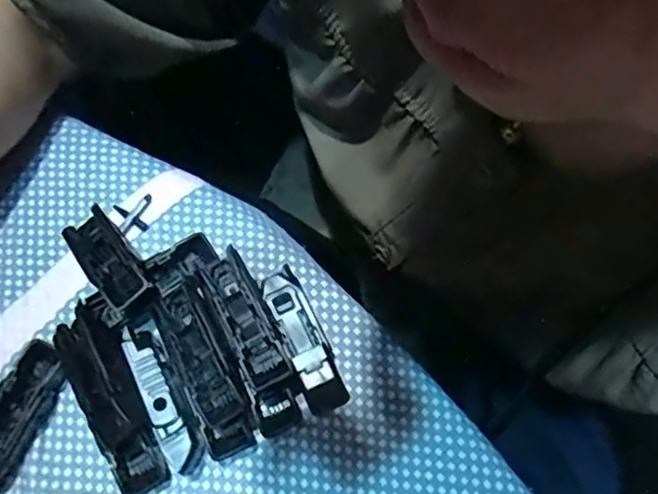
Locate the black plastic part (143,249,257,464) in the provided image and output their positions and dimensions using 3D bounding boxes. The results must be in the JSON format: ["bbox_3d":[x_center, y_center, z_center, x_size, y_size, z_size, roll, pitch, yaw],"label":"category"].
[{"bbox_3d":[-0.059,0.046,0.263,0.026,0.022,0.095,-26,75,-7],"label":"black plastic part"}]

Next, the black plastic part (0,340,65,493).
[{"bbox_3d":[-0.141,0.076,0.261,0.023,0.013,0.066,21,75,7],"label":"black plastic part"}]

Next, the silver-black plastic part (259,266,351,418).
[{"bbox_3d":[-0.012,0.041,0.268,0.018,0.015,0.068,-23,74,-6],"label":"silver-black plastic part"}]

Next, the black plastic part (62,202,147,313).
[{"bbox_3d":[-0.105,0.006,0.278,0.022,0.014,0.059,-36,59,-10],"label":"black plastic part"}]

